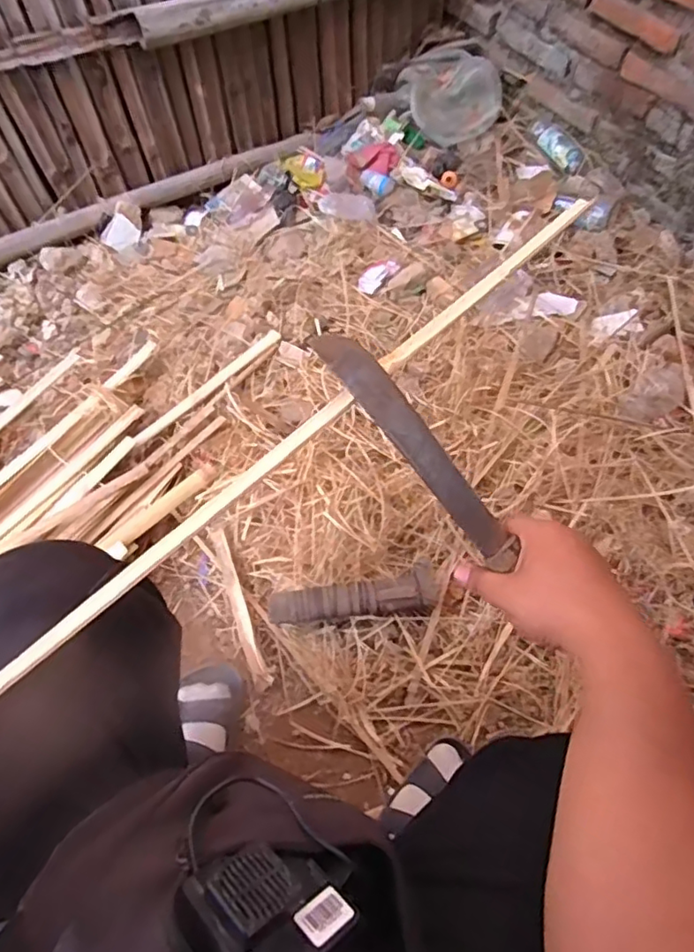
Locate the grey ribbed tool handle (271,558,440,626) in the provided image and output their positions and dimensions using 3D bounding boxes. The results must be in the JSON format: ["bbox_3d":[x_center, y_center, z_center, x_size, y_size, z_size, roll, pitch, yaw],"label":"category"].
[{"bbox_3d":[0.009,0.173,0.827,0.237,0.041,0.058,-9,62,-4],"label":"grey ribbed tool handle"}]

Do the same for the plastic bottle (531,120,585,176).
[{"bbox_3d":[0.462,-0.728,1.287,0.052,0.041,0.153,-38,83,-16],"label":"plastic bottle"}]

